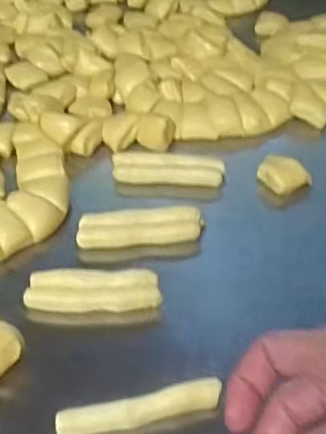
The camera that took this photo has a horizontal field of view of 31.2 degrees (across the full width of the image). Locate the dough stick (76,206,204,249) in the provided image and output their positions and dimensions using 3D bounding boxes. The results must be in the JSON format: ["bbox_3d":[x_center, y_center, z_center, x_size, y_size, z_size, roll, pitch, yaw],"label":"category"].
[{"bbox_3d":[-0.020,0.008,0.508,0.105,0.013,0.031,-4,45,-1],"label":"dough stick"}]

